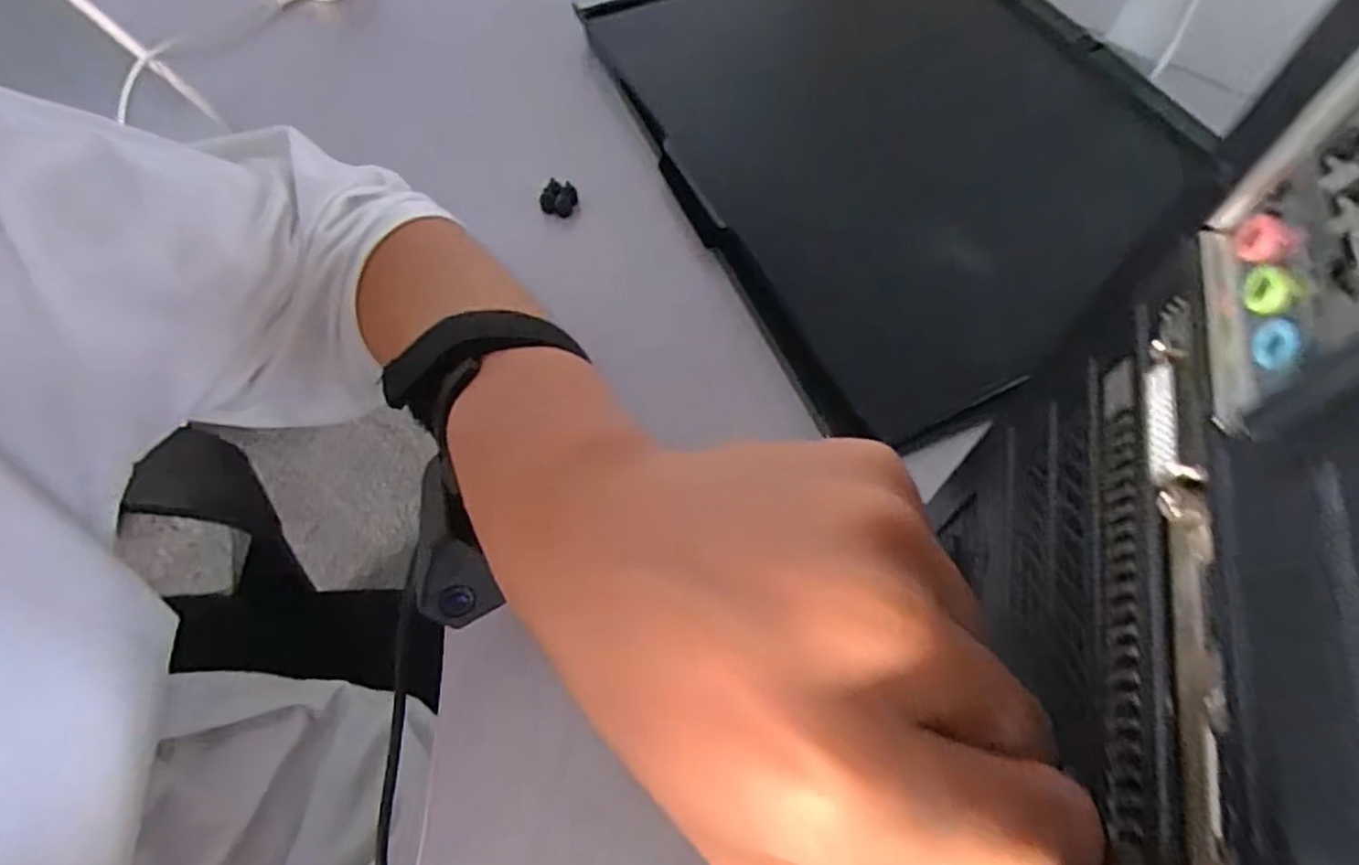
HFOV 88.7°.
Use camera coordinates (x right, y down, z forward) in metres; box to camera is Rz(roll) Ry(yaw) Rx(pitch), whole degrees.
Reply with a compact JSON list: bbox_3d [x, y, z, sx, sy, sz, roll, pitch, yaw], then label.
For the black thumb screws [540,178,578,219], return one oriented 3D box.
[{"bbox_3d":[-0.071,-0.138,0.407,0.022,0.022,0.015,-14,64,-7],"label":"black thumb screws"}]

